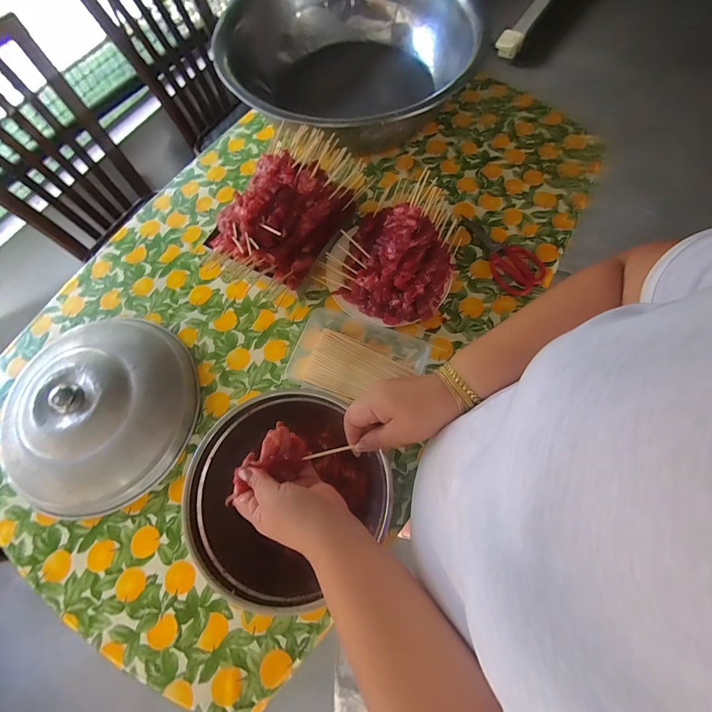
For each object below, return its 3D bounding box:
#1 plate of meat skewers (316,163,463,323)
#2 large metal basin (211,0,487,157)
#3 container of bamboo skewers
[{"bbox_3d":[0.094,-0.231,0.711,0.240,0.124,0.343,28,73,12],"label":"plate of meat skewers"},{"bbox_3d":[-0.018,-0.699,0.857,0.532,0.179,0.572,-1,69,3],"label":"large metal basin"},{"bbox_3d":[0.002,0.007,0.673,0.239,0.025,0.157,17,71,9],"label":"container of bamboo skewers"}]

